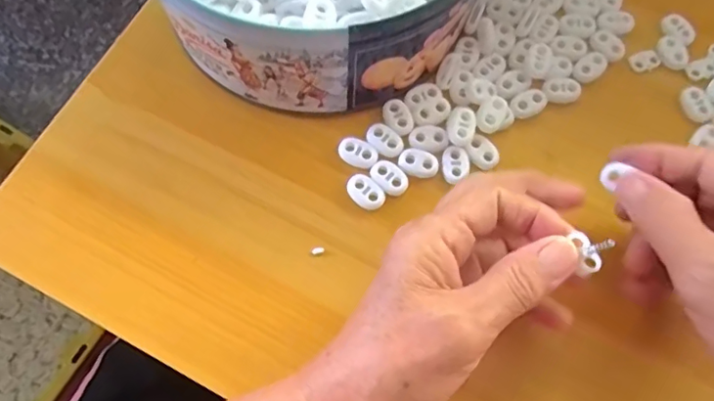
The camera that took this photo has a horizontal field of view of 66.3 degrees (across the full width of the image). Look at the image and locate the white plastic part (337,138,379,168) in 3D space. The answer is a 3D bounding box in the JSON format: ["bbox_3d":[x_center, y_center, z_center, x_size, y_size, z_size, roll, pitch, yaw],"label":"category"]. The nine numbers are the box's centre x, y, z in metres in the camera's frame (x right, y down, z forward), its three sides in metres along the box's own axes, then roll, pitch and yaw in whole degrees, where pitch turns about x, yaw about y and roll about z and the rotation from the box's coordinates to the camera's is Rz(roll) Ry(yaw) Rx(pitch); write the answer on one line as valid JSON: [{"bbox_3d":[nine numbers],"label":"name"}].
[{"bbox_3d":[0.001,-0.027,0.309,0.022,0.005,0.015,21,72,5],"label":"white plastic part"}]

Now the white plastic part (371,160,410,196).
[{"bbox_3d":[0.018,-0.013,0.304,0.022,0.004,0.016,43,75,11],"label":"white plastic part"}]

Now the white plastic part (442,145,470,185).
[{"bbox_3d":[0.056,-0.021,0.307,0.015,0.004,0.022,-2,72,-3],"label":"white plastic part"}]

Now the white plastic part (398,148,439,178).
[{"bbox_3d":[0.035,-0.021,0.306,0.022,0.004,0.016,11,72,2],"label":"white plastic part"}]

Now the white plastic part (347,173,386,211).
[{"bbox_3d":[0.005,-0.004,0.302,0.015,0.005,0.022,-43,78,-14],"label":"white plastic part"}]

